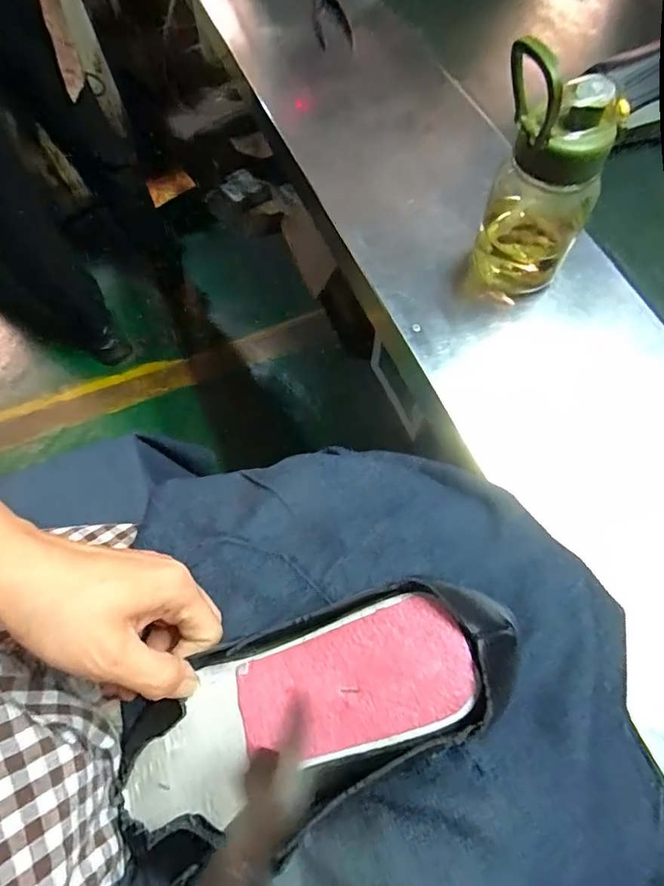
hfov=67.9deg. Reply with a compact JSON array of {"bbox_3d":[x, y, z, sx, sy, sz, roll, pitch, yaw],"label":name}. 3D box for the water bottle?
[{"bbox_3d":[0.179,-0.222,0.425,0.100,0.203,0.084,28,68,13],"label":"water bottle"}]

